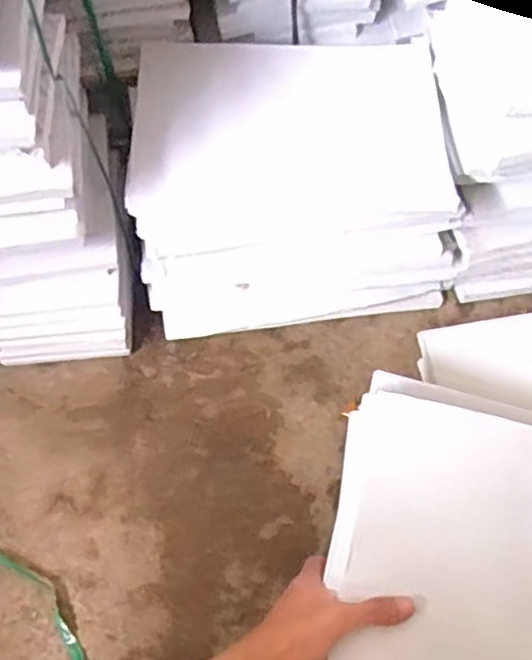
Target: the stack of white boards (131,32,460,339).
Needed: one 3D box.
[{"bbox_3d":[0.024,-0.139,0.618,0.289,0.186,0.218,-8,61,-3],"label":"stack of white boards"}]

